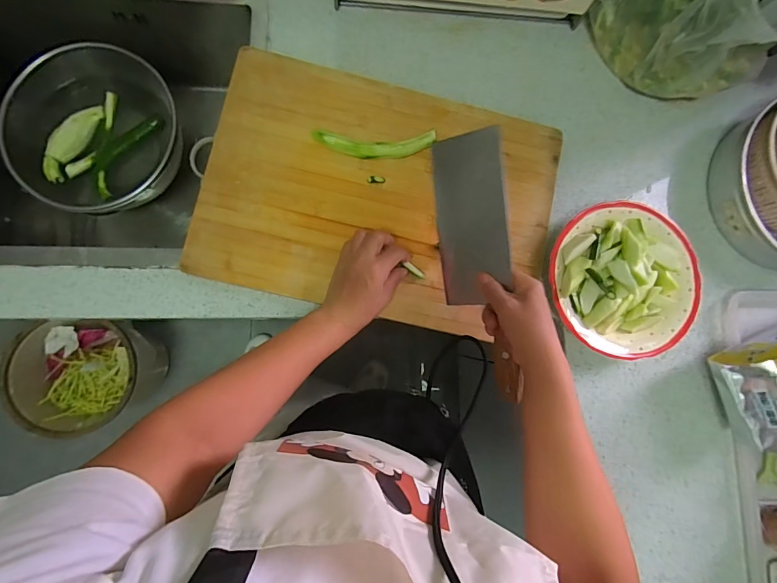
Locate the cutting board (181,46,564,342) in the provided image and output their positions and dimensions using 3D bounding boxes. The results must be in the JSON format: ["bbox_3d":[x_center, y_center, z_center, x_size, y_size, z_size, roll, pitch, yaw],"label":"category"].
[{"bbox_3d":[-0.010,-0.126,0.512,0.449,0.027,0.307,13,84,-4],"label":"cutting board"}]

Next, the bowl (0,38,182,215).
[{"bbox_3d":[-0.465,-0.253,0.620,0.256,0.087,0.242,0,85,-5],"label":"bowl"}]

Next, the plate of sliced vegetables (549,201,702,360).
[{"bbox_3d":[0.315,-0.017,0.525,0.198,0.071,0.202,0,85,-5],"label":"plate of sliced vegetables"}]

